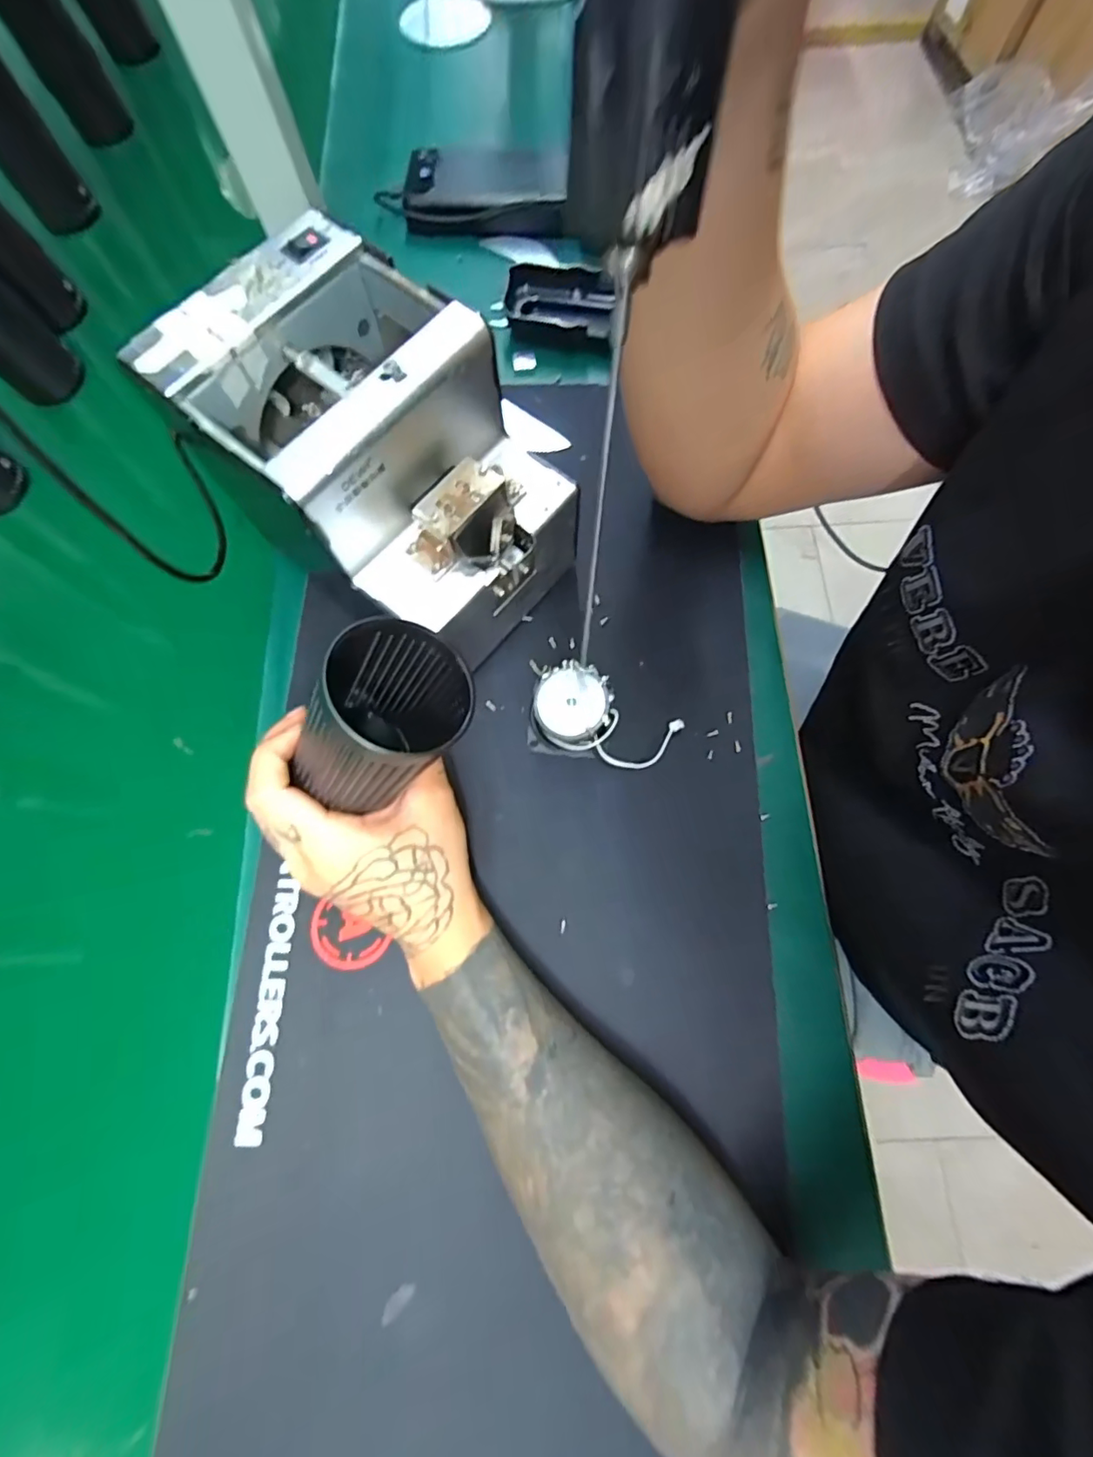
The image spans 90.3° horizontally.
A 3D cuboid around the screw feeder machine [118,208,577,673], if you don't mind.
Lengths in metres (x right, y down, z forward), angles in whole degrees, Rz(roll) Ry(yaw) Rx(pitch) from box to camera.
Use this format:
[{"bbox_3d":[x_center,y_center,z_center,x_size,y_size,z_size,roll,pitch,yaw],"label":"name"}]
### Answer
[{"bbox_3d":[-0.088,-0.140,0.311,0.172,0.144,0.121,40,76,11],"label":"screw feeder machine"}]

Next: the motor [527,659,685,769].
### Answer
[{"bbox_3d":[0.034,-0.008,0.331,0.090,0.024,0.051,11,73,3],"label":"motor"}]

